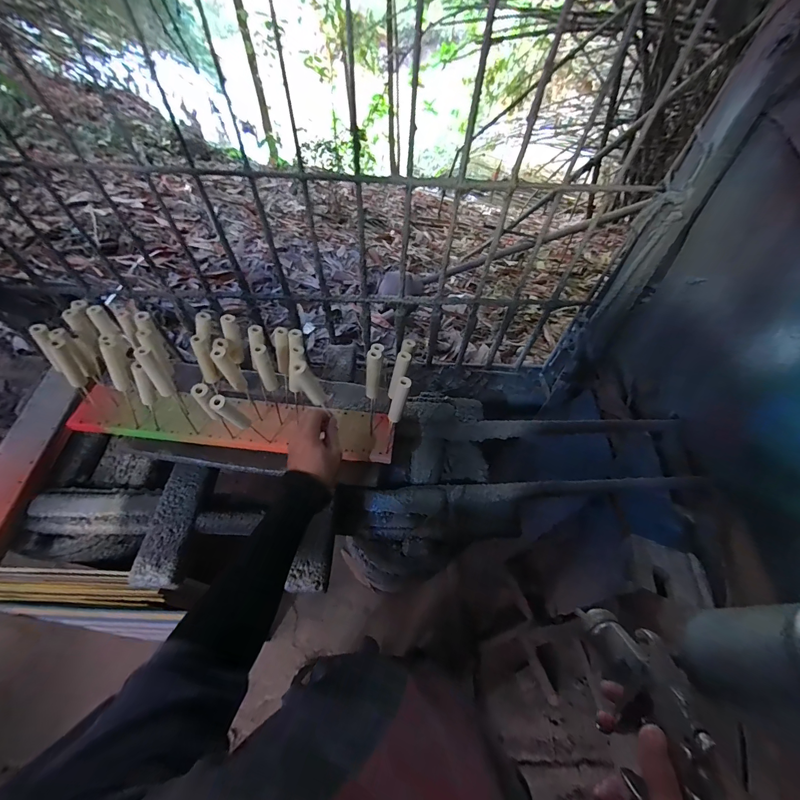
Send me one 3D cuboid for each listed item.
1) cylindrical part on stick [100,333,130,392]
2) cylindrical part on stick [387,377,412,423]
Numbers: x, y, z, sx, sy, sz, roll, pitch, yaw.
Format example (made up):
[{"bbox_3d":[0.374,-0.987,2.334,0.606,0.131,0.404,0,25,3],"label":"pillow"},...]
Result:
[{"bbox_3d":[-0.433,-0.054,0.559,0.028,0.090,0.028,8,35,-5],"label":"cylindrical part on stick"},{"bbox_3d":[0.001,0.002,0.497,0.019,0.075,0.015,35,43,19],"label":"cylindrical part on stick"}]

